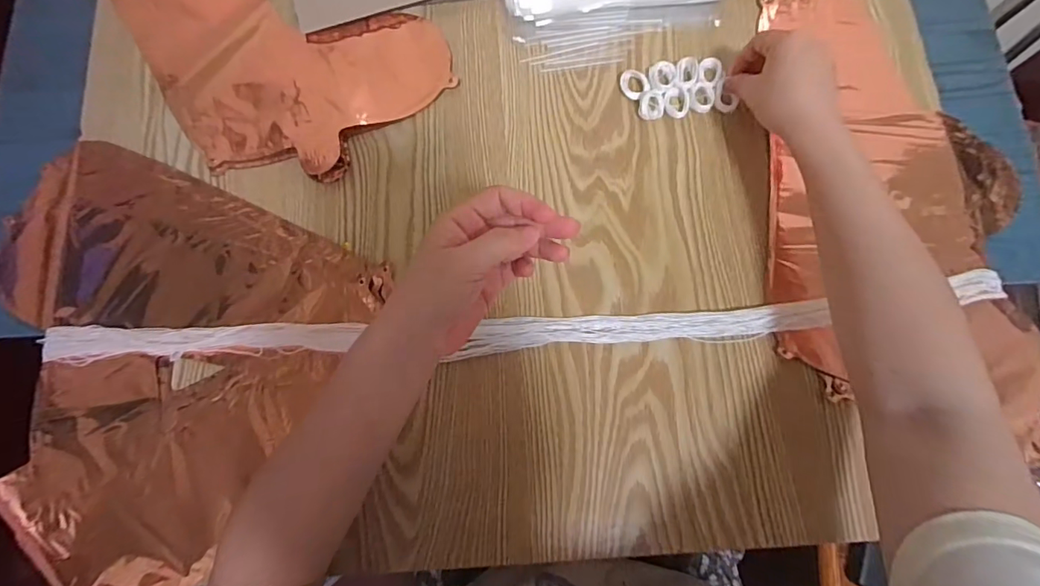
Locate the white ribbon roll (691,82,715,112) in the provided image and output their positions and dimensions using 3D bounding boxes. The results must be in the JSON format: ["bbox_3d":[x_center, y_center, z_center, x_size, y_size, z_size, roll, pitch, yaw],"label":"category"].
[{"bbox_3d":[0.166,-0.178,0.452,0.022,0.006,0.025,26,79,7],"label":"white ribbon roll"}]

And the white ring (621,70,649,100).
[{"bbox_3d":[0.105,-0.190,0.457,0.022,0.008,0.027,-38,79,-7],"label":"white ring"}]

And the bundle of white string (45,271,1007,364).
[{"bbox_3d":[0.003,0.028,0.408,0.769,0.018,0.039,-4,77,1],"label":"bundle of white string"}]

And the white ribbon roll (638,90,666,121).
[{"bbox_3d":[0.120,-0.172,0.452,0.022,0.010,0.029,16,78,5],"label":"white ribbon roll"}]

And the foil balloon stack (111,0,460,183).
[{"bbox_3d":[-0.282,-0.256,0.479,0.407,0.015,0.212,33,80,9],"label":"foil balloon stack"}]

